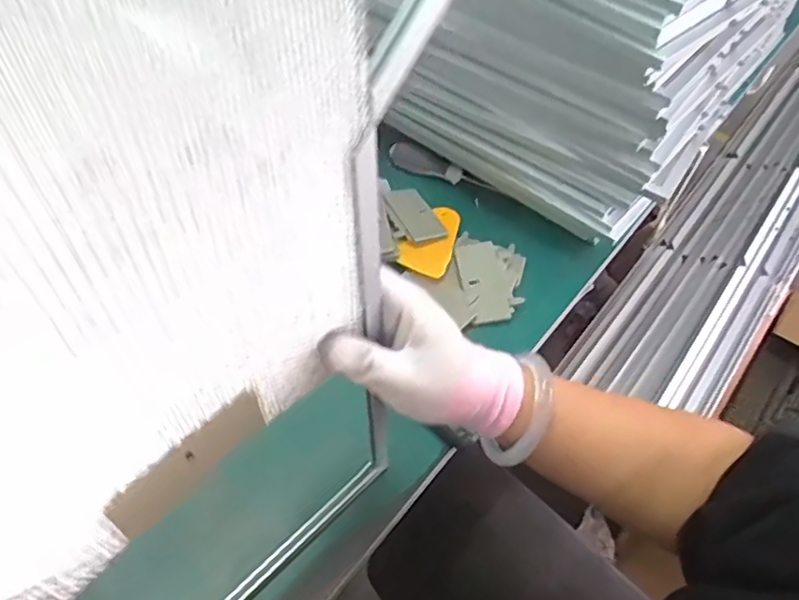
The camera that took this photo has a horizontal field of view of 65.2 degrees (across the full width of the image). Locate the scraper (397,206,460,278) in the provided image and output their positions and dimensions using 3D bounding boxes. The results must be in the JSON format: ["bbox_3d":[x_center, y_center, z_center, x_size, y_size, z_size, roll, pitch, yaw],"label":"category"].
[{"bbox_3d":[0.036,-0.066,0.649,0.052,0.009,0.101,20,55,12],"label":"scraper"}]

